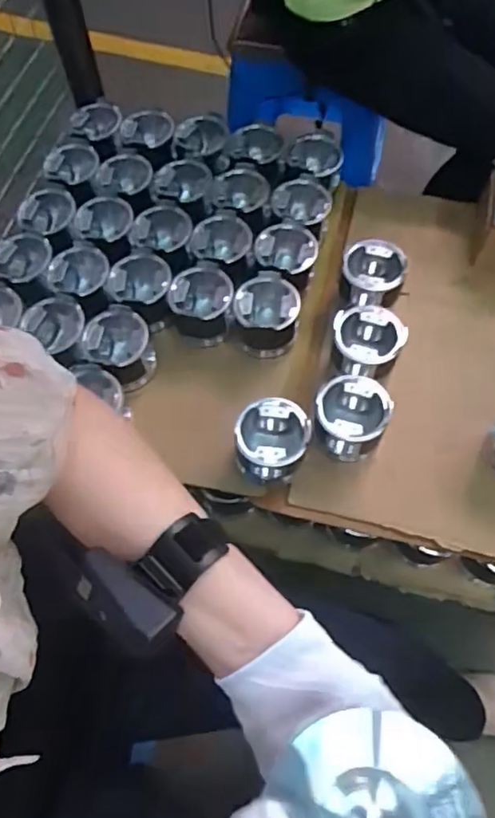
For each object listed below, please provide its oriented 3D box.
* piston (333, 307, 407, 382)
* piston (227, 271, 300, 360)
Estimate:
[{"bbox_3d":[0.174,-0.096,0.850,0.100,0.064,0.102,22,66,12],"label":"piston"},{"bbox_3d":[0.031,-0.144,0.889,0.095,0.089,0.104,-1,63,1],"label":"piston"}]

